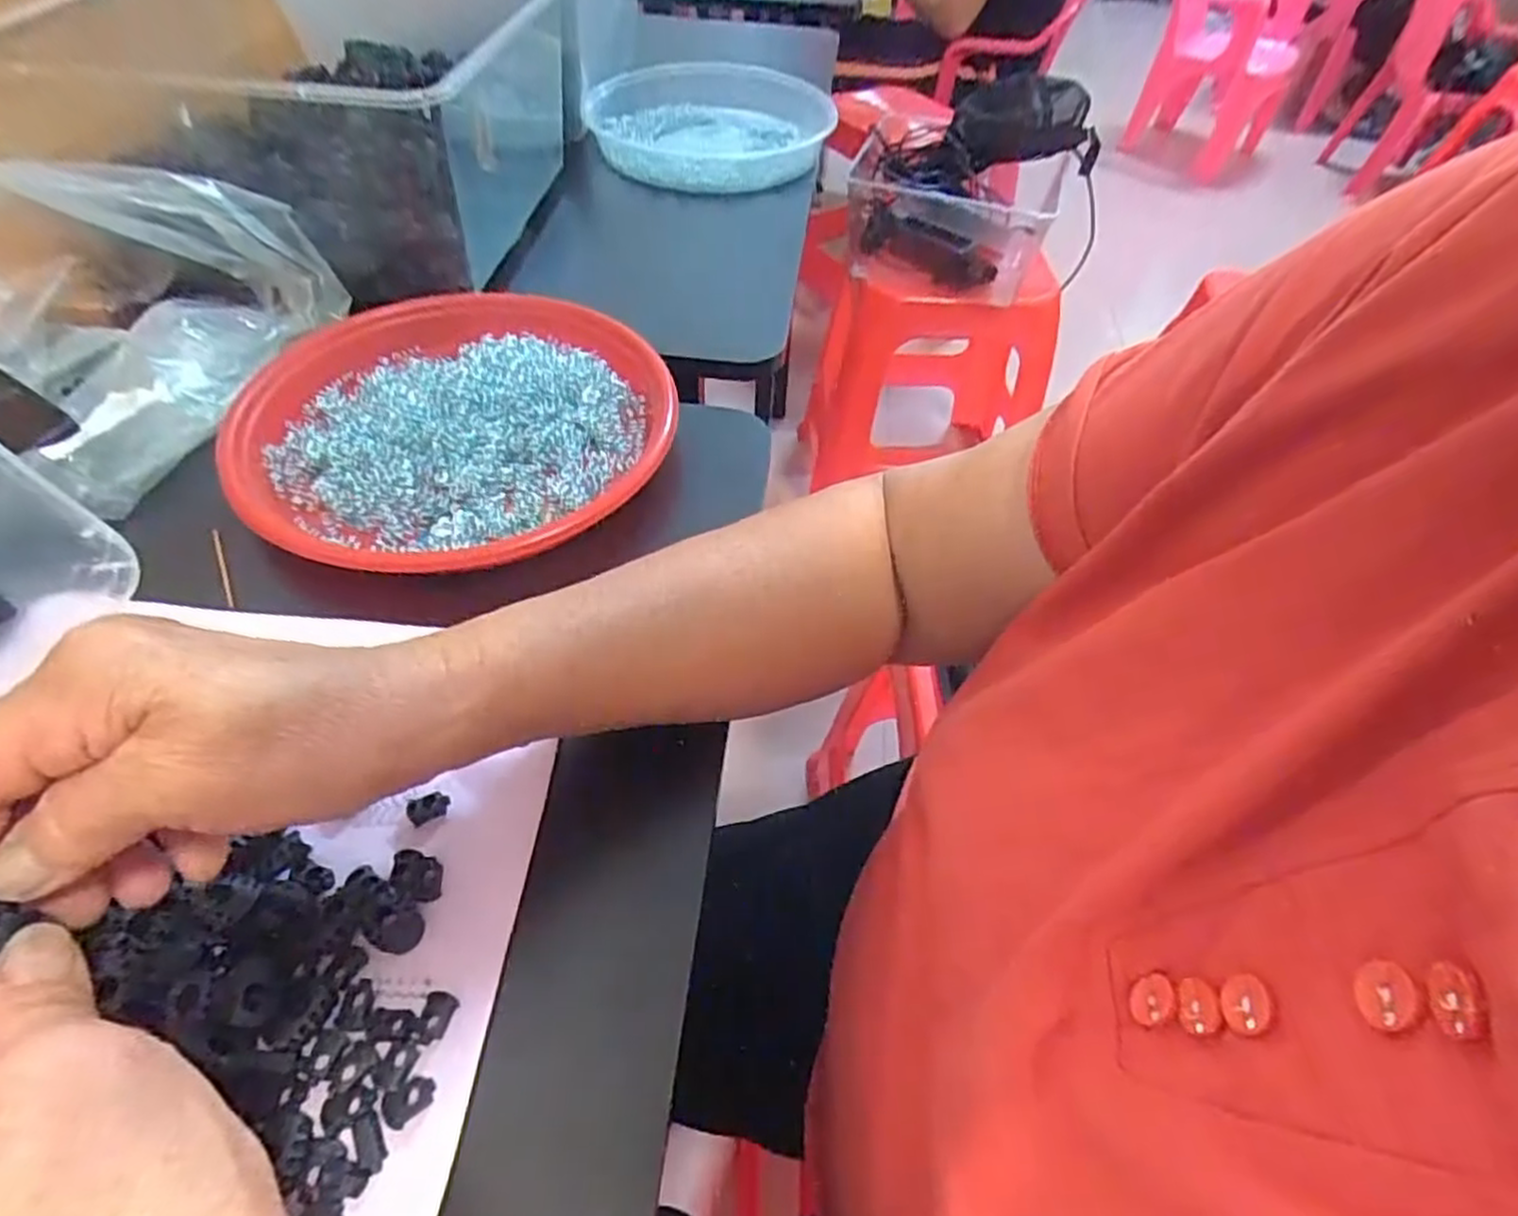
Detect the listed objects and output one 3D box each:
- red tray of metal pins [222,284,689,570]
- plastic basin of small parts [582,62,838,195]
[{"bbox_3d":[-0.172,-0.114,0.434,0.227,0.032,0.240,-23,56,-20],"label":"red tray of metal pins"},{"bbox_3d":[-0.055,-0.475,0.730,0.218,0.048,0.248,-11,53,-12],"label":"plastic basin of small parts"}]

